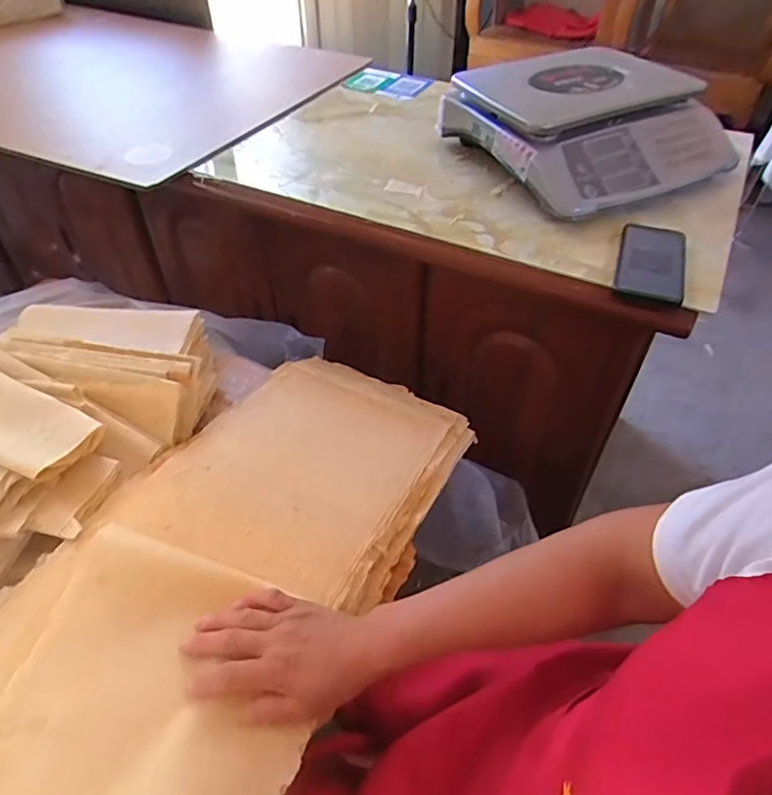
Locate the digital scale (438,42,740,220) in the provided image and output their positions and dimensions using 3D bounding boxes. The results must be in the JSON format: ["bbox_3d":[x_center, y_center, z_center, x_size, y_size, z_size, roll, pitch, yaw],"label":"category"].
[{"bbox_3d":[0.314,-0.428,0.876,0.340,0.094,0.335,-21,51,-19],"label":"digital scale"}]

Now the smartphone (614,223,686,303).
[{"bbox_3d":[0.333,-0.172,0.714,0.077,0.015,0.159,16,49,15],"label":"smartphone"}]

